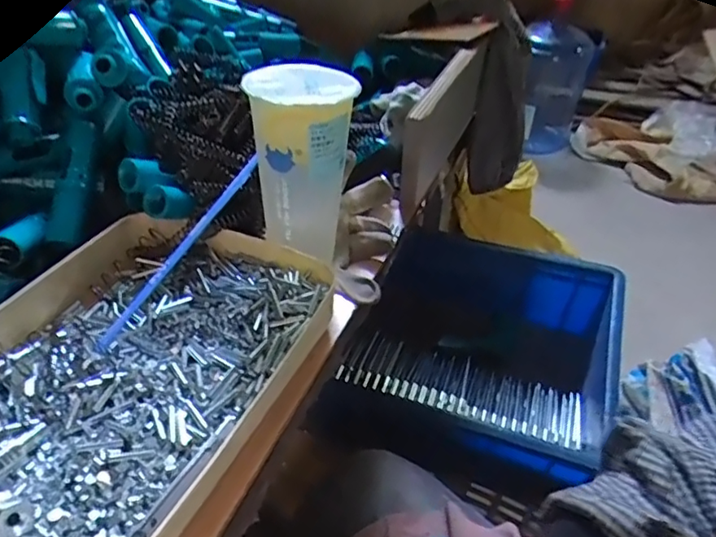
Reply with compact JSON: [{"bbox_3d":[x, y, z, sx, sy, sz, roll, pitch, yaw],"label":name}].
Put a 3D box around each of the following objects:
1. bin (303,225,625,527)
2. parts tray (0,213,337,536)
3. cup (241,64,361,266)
[{"bbox_3d":[0.153,0.128,0.771,0.327,0.197,0.287,15,41,16],"label":"bin"},{"bbox_3d":[-0.173,0.075,0.404,0.239,0.042,0.318,17,41,19],"label":"parts tray"},{"bbox_3d":[-0.044,-0.084,0.468,0.082,0.138,0.082,2,39,1],"label":"cup"}]

